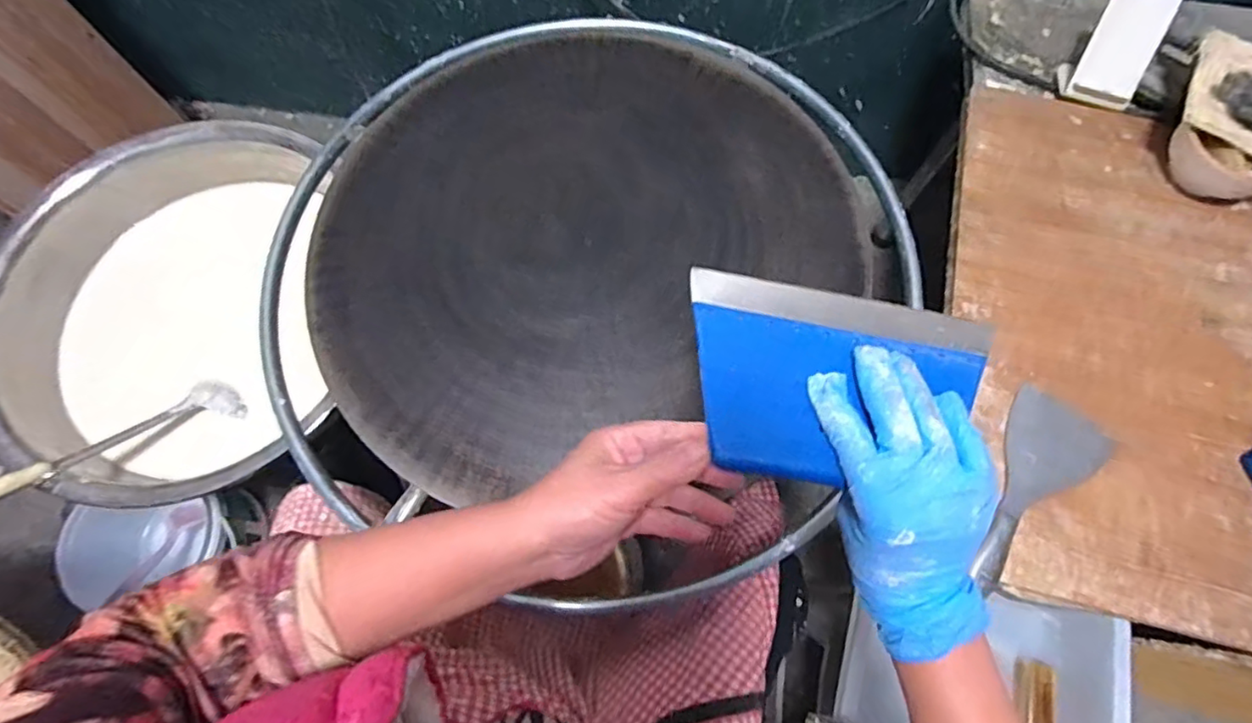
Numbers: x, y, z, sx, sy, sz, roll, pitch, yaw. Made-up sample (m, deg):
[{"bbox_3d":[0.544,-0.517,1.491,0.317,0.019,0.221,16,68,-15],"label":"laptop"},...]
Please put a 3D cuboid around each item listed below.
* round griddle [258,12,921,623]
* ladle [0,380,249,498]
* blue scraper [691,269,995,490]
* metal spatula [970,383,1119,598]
[{"bbox_3d":[-0.044,-0.127,0.644,0.659,0.067,0.668,0,72,0],"label":"round griddle"},{"bbox_3d":[-0.669,0.115,0.741,0.334,0.043,0.070,-31,73,-38],"label":"ladle"},{"bbox_3d":[0.132,0.013,0.365,0.185,0.015,0.120,7,72,2],"label":"blue scraper"},{"bbox_3d":[0.371,0.117,0.547,0.091,0.020,0.200,40,76,12],"label":"metal spatula"}]

